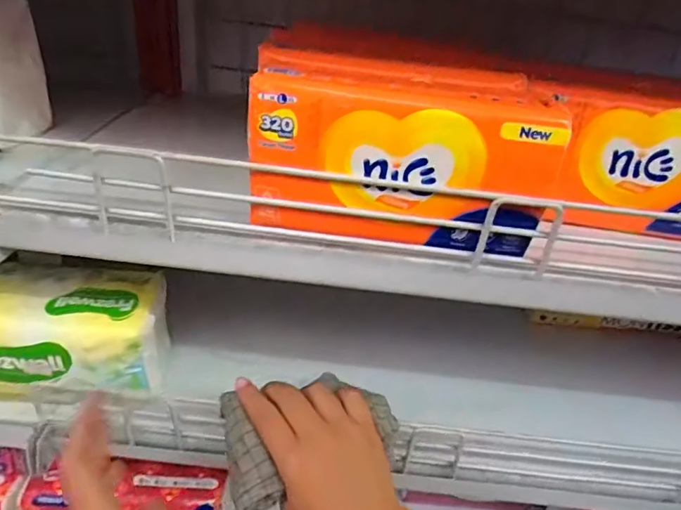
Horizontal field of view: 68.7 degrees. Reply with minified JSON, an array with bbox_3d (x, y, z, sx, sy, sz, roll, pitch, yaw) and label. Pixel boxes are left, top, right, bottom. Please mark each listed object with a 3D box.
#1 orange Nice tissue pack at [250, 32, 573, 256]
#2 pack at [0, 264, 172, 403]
[{"bbox_3d":[0.039,-0.072,0.313,0.171,0.098,0.093,9,32,2],"label":"orange Nice tissue pack"},{"bbox_3d":[-0.230,0.068,0.421,0.151,0.085,0.085,4,32,-5],"label":"pack"}]

